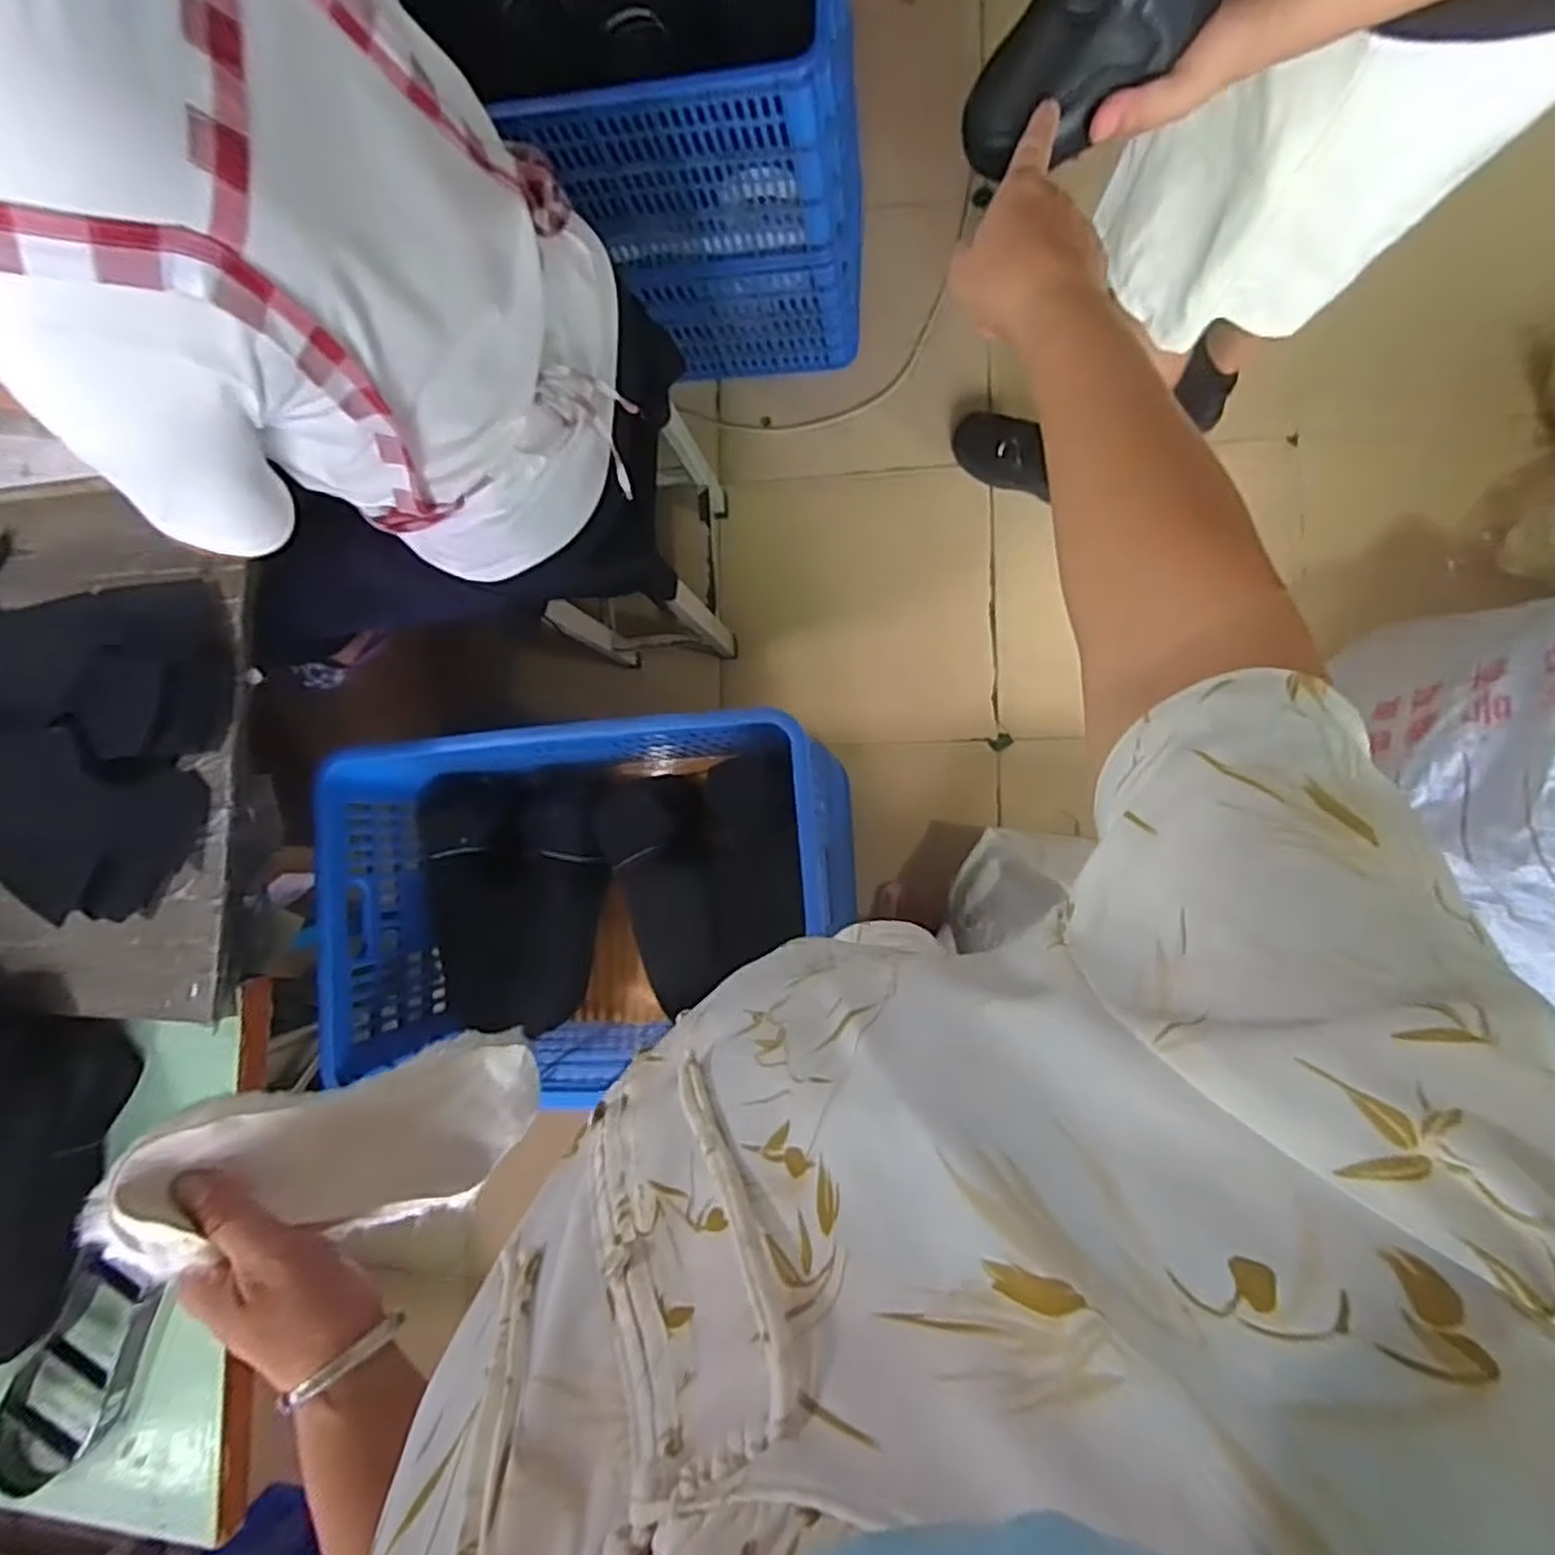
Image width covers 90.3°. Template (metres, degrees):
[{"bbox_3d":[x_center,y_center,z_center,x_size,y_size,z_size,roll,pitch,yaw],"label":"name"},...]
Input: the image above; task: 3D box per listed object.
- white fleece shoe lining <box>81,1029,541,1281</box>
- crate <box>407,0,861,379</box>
[{"bbox_3d":[-0.241,0.223,0.478,0.062,0.272,0.087,22,91,28],"label":"white fleece shoe lining"},{"bbox_3d":[-0.154,-0.949,1.161,0.521,0.558,0.402,-3,87,9],"label":"crate"}]

